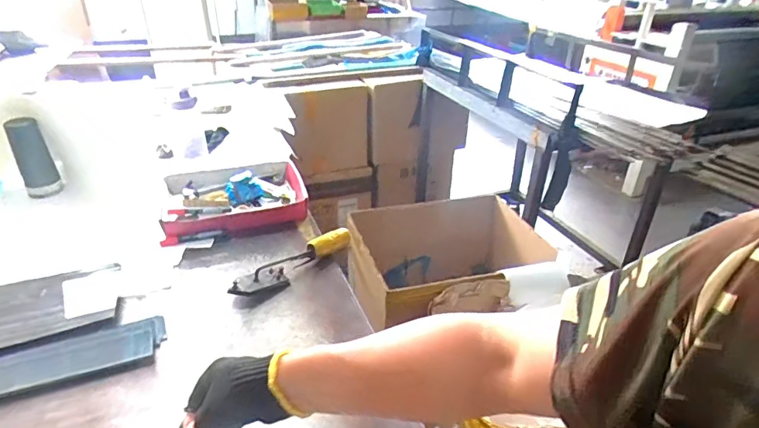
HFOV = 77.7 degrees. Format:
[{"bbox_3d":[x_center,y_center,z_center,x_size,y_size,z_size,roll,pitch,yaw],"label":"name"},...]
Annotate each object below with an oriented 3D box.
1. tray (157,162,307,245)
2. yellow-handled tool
[{"bbox_3d":[-0.339,-0.041,1.117,0.315,0.064,0.278,-6,31,-15],"label":"tray"},{"bbox_3d":[-0.159,0.093,0.900,0.274,0.052,0.051,-24,39,-39],"label":"yellow-handled tool"}]

